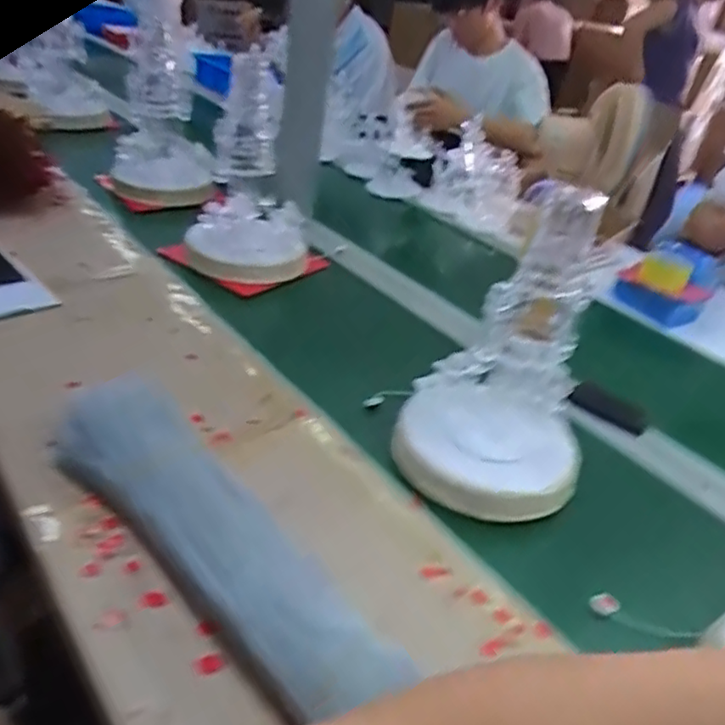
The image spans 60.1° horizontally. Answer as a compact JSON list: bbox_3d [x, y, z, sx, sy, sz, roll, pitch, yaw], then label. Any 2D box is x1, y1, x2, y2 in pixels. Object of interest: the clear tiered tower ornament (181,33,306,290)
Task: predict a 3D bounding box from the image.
[{"bbox_3d":[-0.191,-0.325,1.064,0.212,0.350,0.193,1,33,-10],"label":"clear tiered tower ornament"}]

